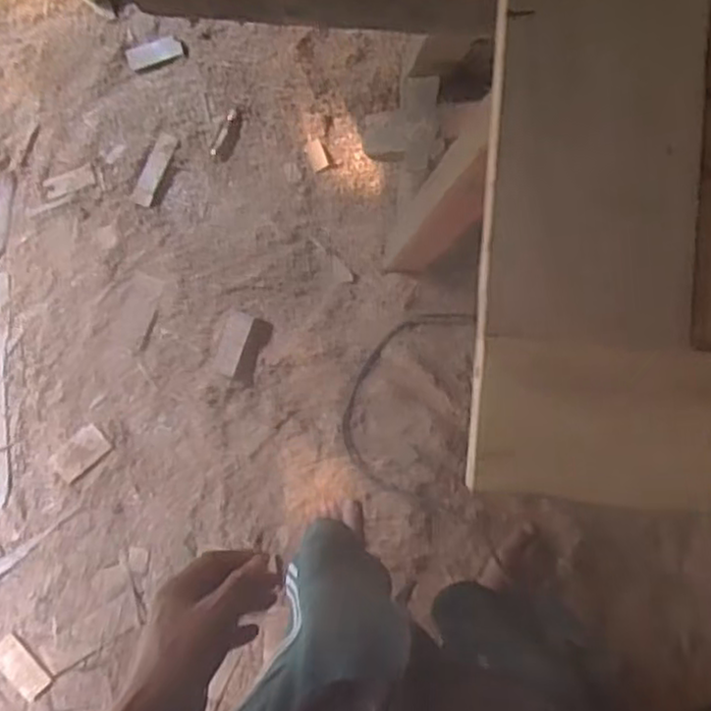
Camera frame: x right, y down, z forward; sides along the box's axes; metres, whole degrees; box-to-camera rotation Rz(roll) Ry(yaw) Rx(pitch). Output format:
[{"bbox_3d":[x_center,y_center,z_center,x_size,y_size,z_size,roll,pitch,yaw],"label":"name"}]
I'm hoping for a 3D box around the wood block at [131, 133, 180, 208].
[{"bbox_3d":[-0.340,-0.313,1.233,0.034,0.010,0.126,25,88,0],"label":"wood block"}]

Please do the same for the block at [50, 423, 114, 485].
[{"bbox_3d":[-0.476,0.170,1.267,0.100,0.014,0.058,-41,89,-2],"label":"block"}]

